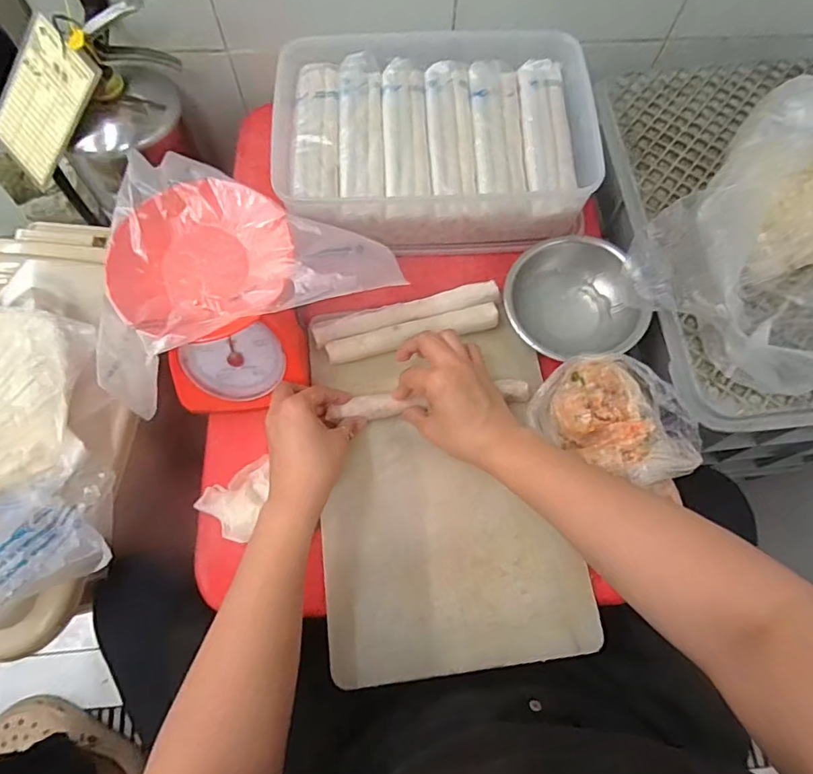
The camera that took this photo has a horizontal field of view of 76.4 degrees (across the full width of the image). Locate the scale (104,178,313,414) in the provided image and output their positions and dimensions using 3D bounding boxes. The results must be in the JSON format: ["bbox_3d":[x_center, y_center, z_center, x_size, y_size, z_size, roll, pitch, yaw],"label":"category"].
[{"bbox_3d":[-0.189,-0.091,0.539,0.160,0.150,0.173,-18,72,-7],"label":"scale"}]

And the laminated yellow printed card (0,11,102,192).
[{"bbox_3d":[-0.443,-0.341,0.627,0.105,0.010,0.174,46,116,-2],"label":"laminated yellow printed card"}]

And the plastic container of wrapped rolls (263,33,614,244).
[{"bbox_3d":[0.032,-0.320,0.650,0.370,0.092,0.275,-4,70,-3],"label":"plastic container of wrapped rolls"}]

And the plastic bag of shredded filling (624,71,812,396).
[{"bbox_3d":[0.386,-0.136,0.520,0.235,0.153,0.221,-39,76,-14],"label":"plastic bag of shredded filling"}]

